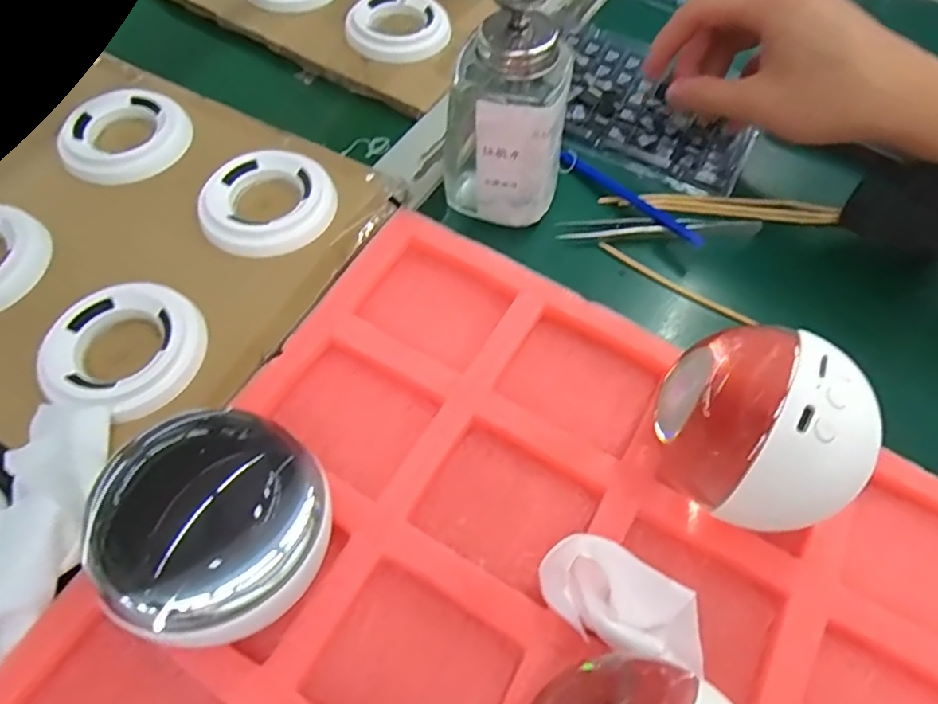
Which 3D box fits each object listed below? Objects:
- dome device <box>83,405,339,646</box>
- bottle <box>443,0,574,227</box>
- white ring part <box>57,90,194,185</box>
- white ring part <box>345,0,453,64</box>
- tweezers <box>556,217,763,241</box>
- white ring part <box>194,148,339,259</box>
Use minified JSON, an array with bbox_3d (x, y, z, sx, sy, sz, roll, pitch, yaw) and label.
[{"bbox_3d":[-0.082,0.063,0.211,0.066,0.061,0.074,29,63,13],"label":"dome device"},{"bbox_3d":[0.021,-0.132,0.311,0.063,0.112,0.064,11,60,4],"label":"bottle"},{"bbox_3d":[-0.202,-0.126,0.356,0.069,0.013,0.069,1,60,-2],"label":"white ring part"},{"bbox_3d":[-0.049,-0.229,0.427,0.071,0.014,0.071,1,60,-2],"label":"white ring part"},{"bbox_3d":[0.110,-0.073,0.351,0.116,0.011,0.019,-7,61,-6],"label":"tweezers"},{"bbox_3d":[-0.108,-0.080,0.330,0.066,0.013,0.071,1,60,-2],"label":"white ring part"}]

